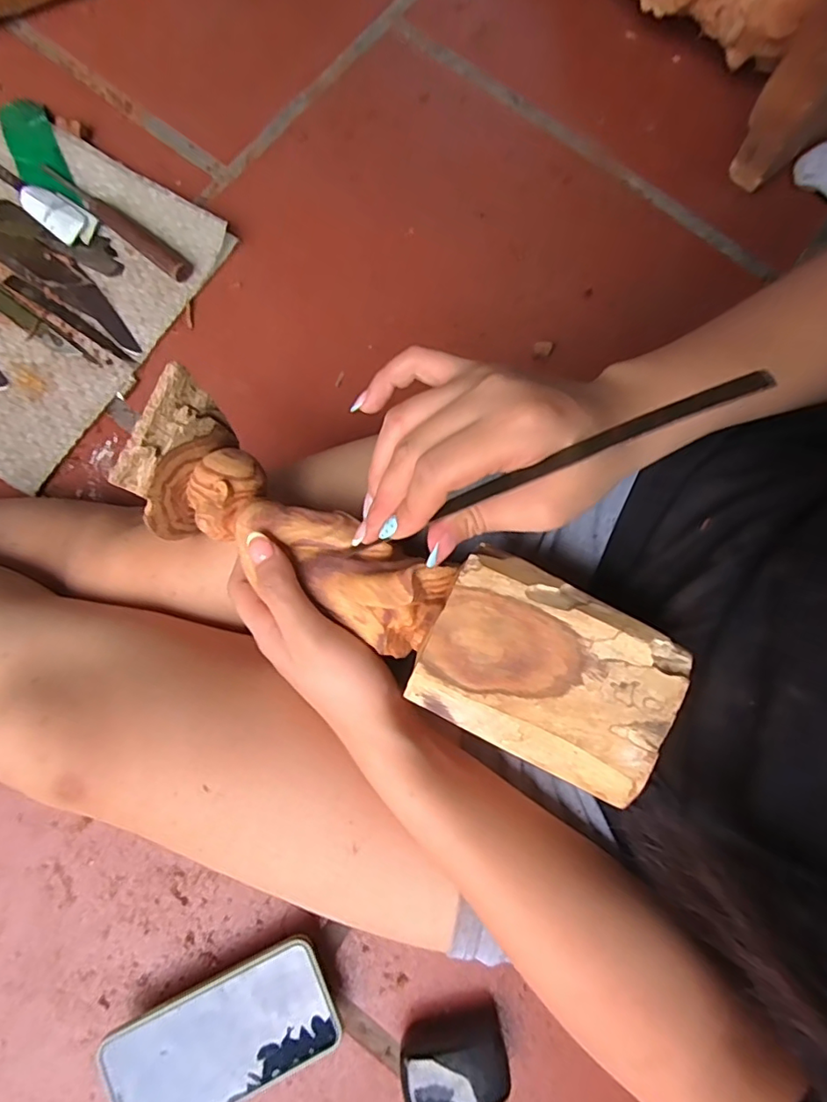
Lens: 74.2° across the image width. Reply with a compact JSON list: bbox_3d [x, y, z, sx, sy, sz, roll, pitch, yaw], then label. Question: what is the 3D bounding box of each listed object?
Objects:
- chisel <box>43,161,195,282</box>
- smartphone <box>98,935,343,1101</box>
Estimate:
[{"bbox_3d":[-0.280,-0.313,0.515,0.177,0.015,0.022,38,81,6],"label":"chisel"},{"bbox_3d":[-0.130,0.341,0.378,0.151,0.011,0.079,-24,86,-8],"label":"smartphone"}]

